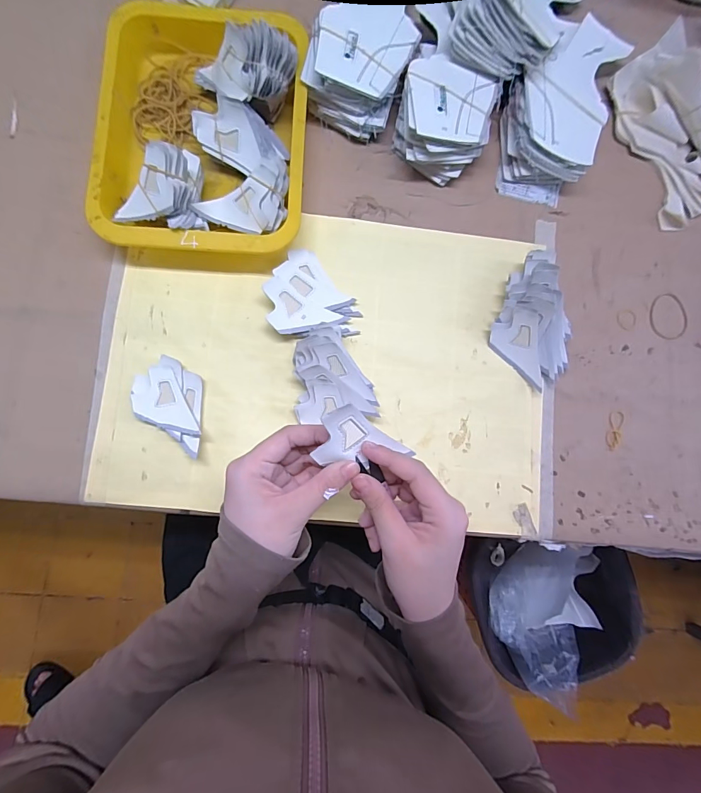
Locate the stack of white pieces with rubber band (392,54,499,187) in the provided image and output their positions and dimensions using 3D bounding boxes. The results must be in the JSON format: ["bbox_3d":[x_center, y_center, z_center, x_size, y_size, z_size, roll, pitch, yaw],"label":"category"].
[{"bbox_3d":[0.101,-0.295,0.418,0.100,0.052,0.110,9,83,-4],"label":"stack of white pieces with rubber band"}]

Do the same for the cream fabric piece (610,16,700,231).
[{"bbox_3d":[0.364,-0.297,0.435,0.082,0.051,0.196,-22,86,-7],"label":"cream fabric piece"}]

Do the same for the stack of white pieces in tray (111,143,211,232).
[{"bbox_3d":[-0.185,-0.193,0.375,0.083,0.058,0.074,-5,84,-5],"label":"stack of white pieces in tray"}]

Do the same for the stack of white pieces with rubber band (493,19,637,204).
[{"bbox_3d":[0.234,-0.332,0.437,0.103,0.041,0.226,25,82,-2],"label":"stack of white pieces with rubber band"}]

